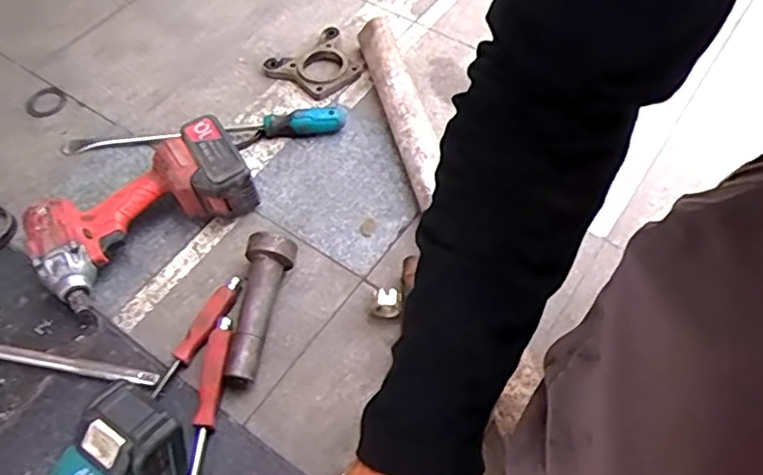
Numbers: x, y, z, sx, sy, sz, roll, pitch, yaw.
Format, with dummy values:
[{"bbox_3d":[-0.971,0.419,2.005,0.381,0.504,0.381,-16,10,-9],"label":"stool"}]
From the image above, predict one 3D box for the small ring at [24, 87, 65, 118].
[{"bbox_3d":[-0.462,-0.185,0.852,0.052,0.008,0.058,-34,63,-19],"label":"small ring"}]

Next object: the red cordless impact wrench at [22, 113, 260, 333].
[{"bbox_3d":[-0.268,-0.029,0.701,0.242,0.078,0.141,-30,61,-17],"label":"red cordless impact wrench"}]

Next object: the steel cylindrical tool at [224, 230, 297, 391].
[{"bbox_3d":[-0.136,0.072,0.643,0.052,0.056,0.154,13,58,9],"label":"steel cylindrical tool"}]

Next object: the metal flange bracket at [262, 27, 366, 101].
[{"bbox_3d":[-0.091,-0.239,0.865,0.122,0.015,0.108,-31,61,-17],"label":"metal flange bracket"}]

